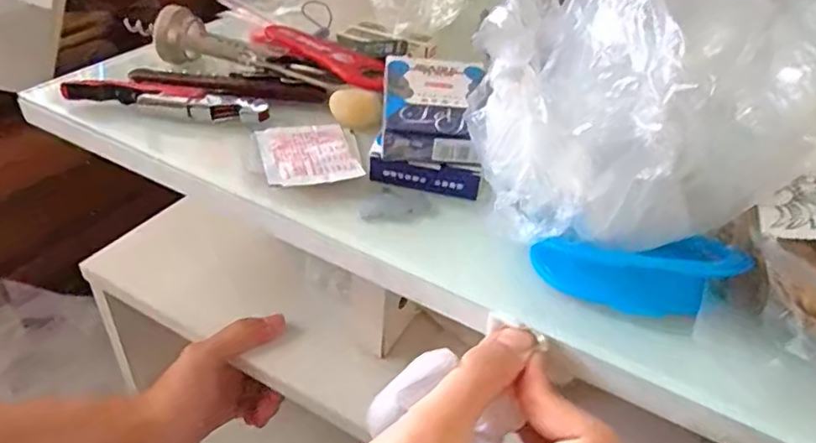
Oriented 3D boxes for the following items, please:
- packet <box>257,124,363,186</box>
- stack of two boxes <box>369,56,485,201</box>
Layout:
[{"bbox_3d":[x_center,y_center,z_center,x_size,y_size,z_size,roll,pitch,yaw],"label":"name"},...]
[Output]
[{"bbox_3d":[-0.051,-0.039,0.320,0.056,0.004,0.057,-8,41,-16],"label":"packet"},{"bbox_3d":[0.012,-0.058,0.325,0.054,0.036,0.088,6,39,1],"label":"stack of two boxes"}]

